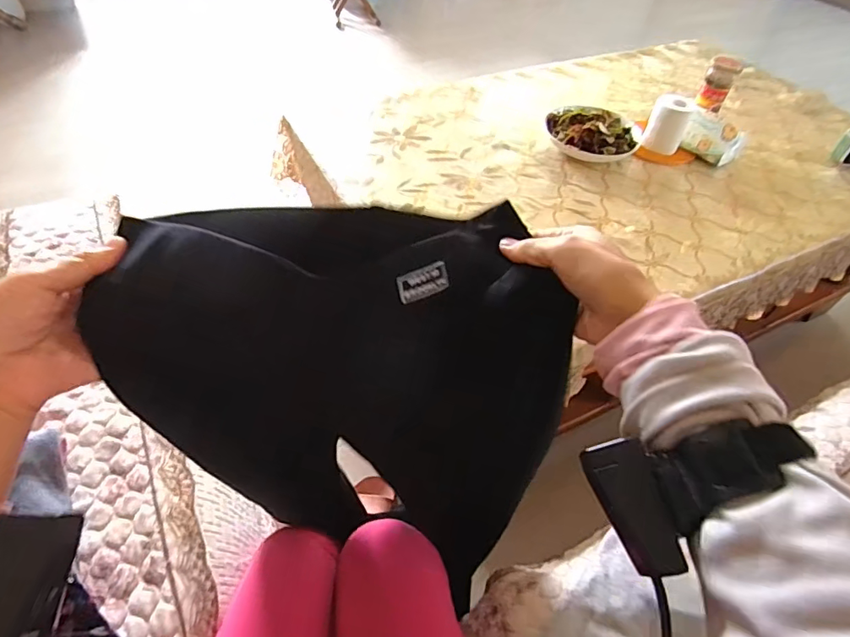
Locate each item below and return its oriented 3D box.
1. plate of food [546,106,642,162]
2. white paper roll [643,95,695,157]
[{"bbox_3d":[0.342,-0.379,1.032,0.196,0.072,0.155,21,49,12],"label":"plate of food"},{"bbox_3d":[0.497,-0.394,1.027,0.078,0.102,0.068,25,50,15],"label":"white paper roll"}]

